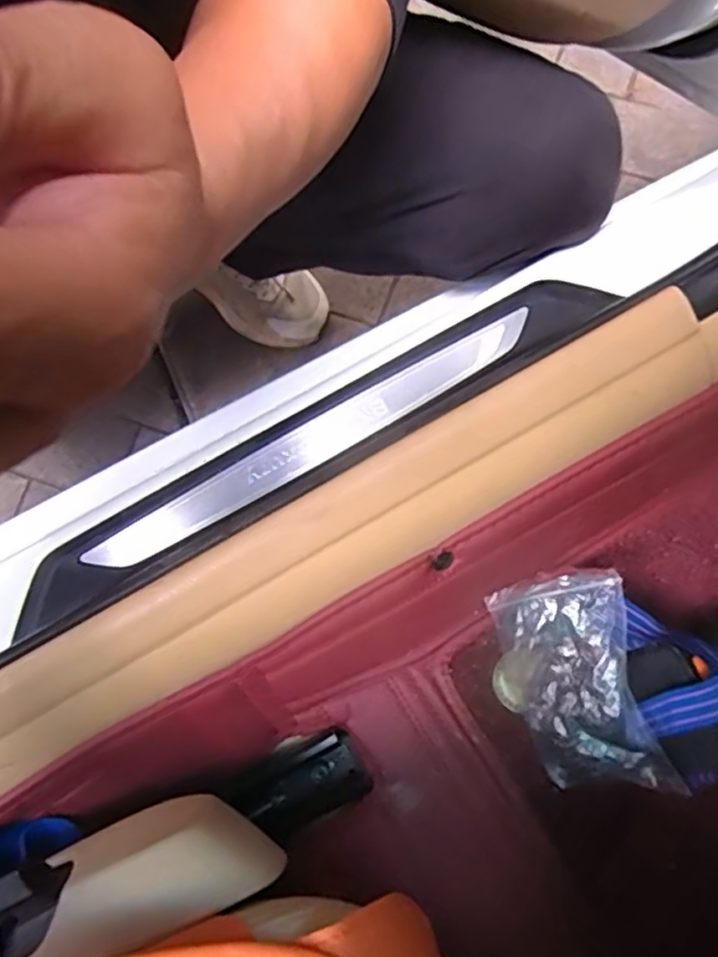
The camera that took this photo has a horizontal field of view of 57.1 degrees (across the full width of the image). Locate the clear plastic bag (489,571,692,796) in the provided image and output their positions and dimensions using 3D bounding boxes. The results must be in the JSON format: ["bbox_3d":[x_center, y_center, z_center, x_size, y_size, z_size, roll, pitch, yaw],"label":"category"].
[{"bbox_3d":[0.130,0.129,0.407,0.088,0.025,0.127,-17,82,26],"label":"clear plastic bag"}]

